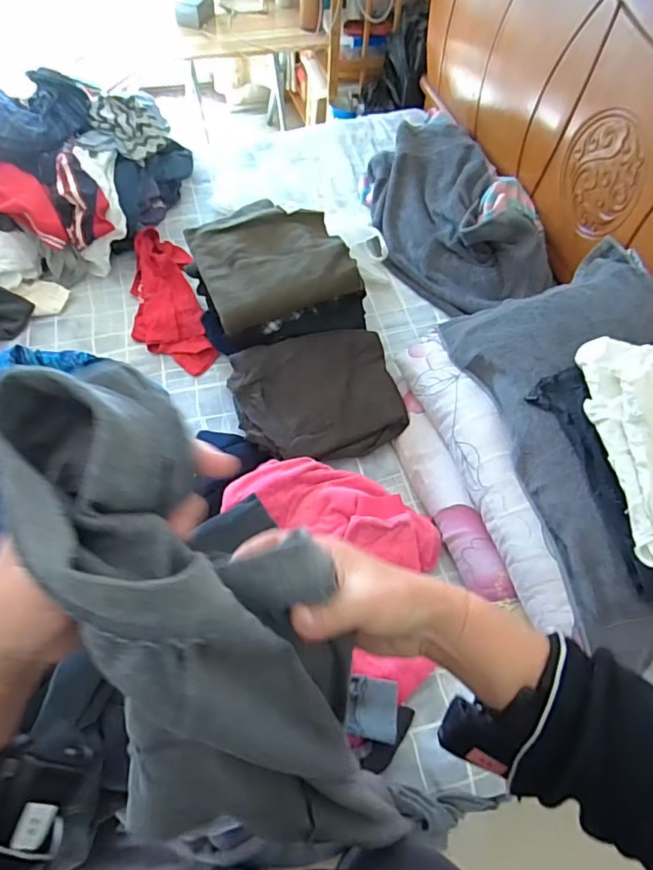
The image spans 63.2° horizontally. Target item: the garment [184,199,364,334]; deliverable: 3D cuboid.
[{"bbox_3d":[-0.120,-0.380,1.114,0.298,0.081,0.278,-19,61,-14],"label":"garment"}]

